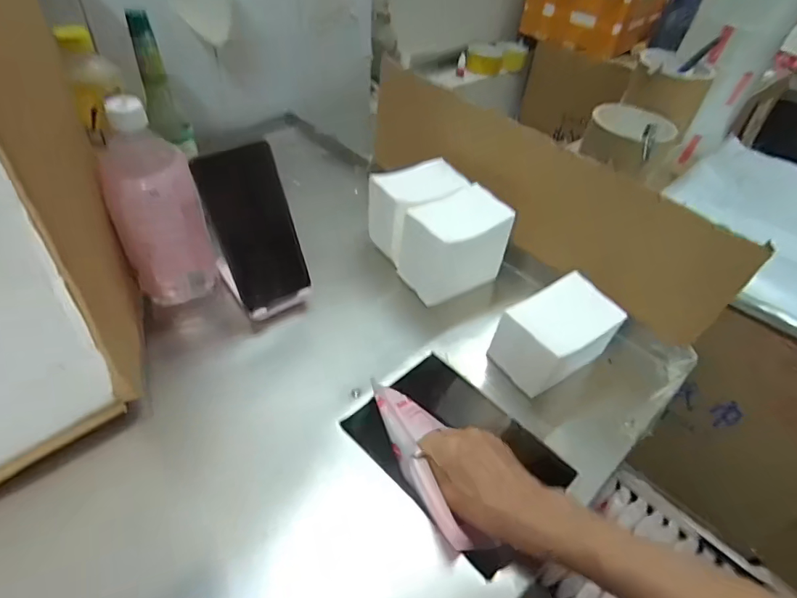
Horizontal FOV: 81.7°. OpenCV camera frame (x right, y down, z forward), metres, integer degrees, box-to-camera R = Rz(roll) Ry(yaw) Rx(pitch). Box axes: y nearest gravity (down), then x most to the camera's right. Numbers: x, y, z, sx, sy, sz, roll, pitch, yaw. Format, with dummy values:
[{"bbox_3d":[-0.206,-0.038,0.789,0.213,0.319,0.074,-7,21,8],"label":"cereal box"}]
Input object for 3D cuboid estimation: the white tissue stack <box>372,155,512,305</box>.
[{"bbox_3d":[0.041,-0.082,0.550,0.118,0.097,0.161,-27,53,-29],"label":"white tissue stack"}]

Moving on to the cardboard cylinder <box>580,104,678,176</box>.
[{"bbox_3d":[0.285,-0.197,0.584,0.096,0.057,0.102,31,49,24],"label":"cardboard cylinder"}]

